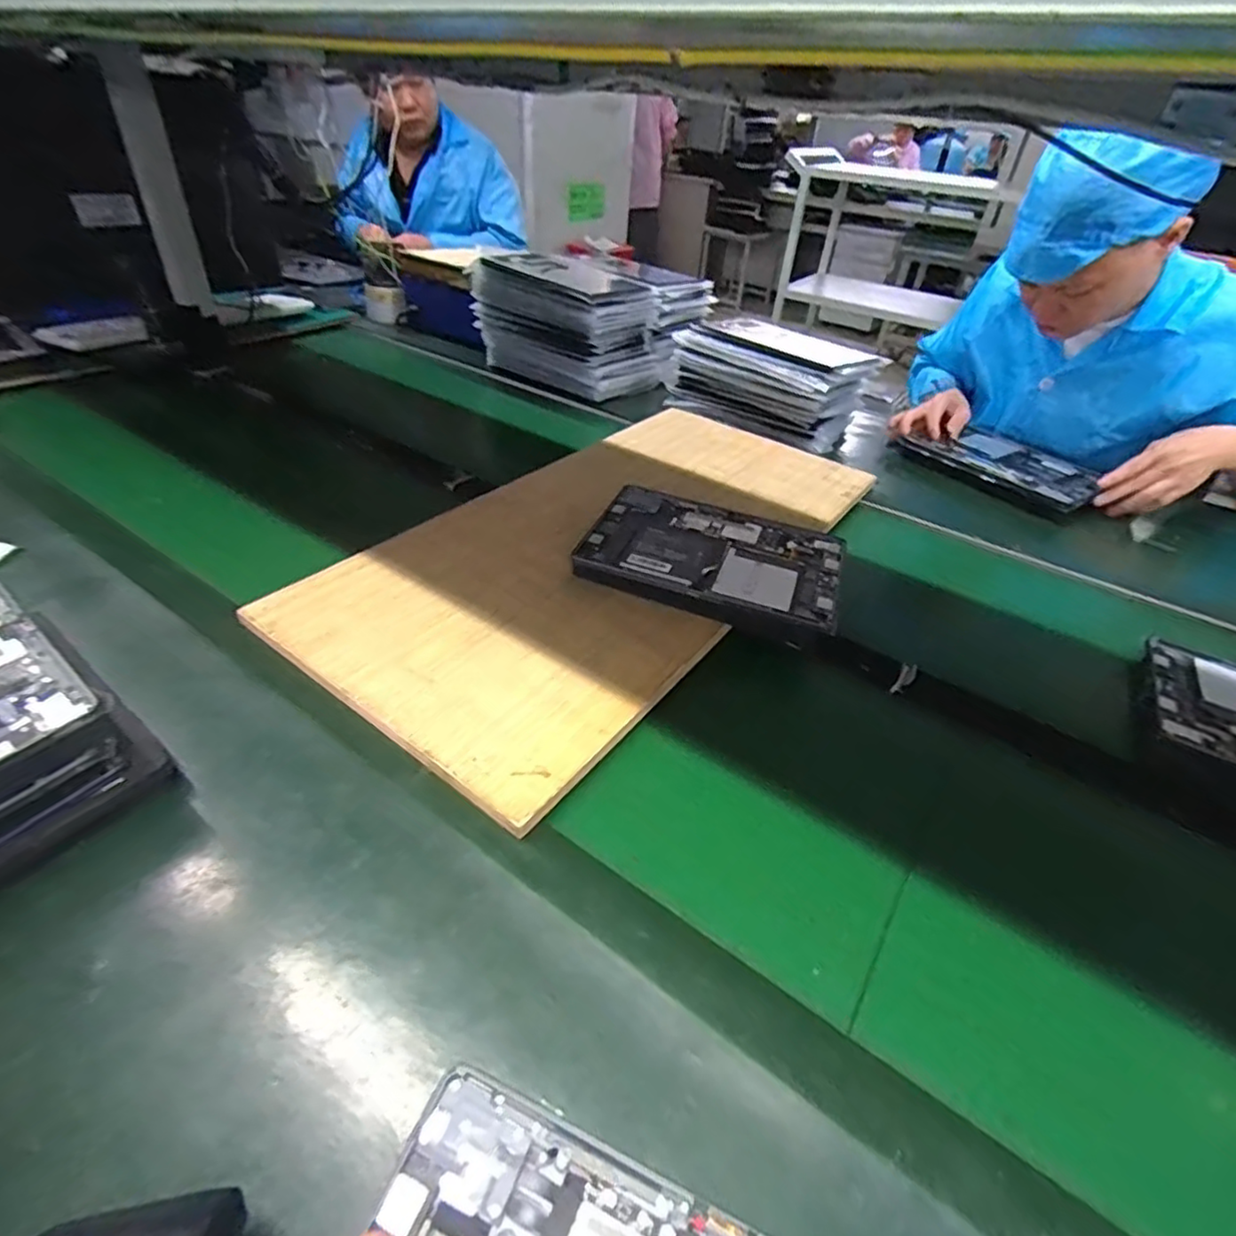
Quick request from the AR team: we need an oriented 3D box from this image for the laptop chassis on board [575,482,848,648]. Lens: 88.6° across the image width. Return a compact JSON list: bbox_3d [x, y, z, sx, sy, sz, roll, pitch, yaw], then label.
[{"bbox_3d":[0.098,-0.060,0.653,0.252,0.028,0.174,16,41,12],"label":"laptop chassis on board"}]

